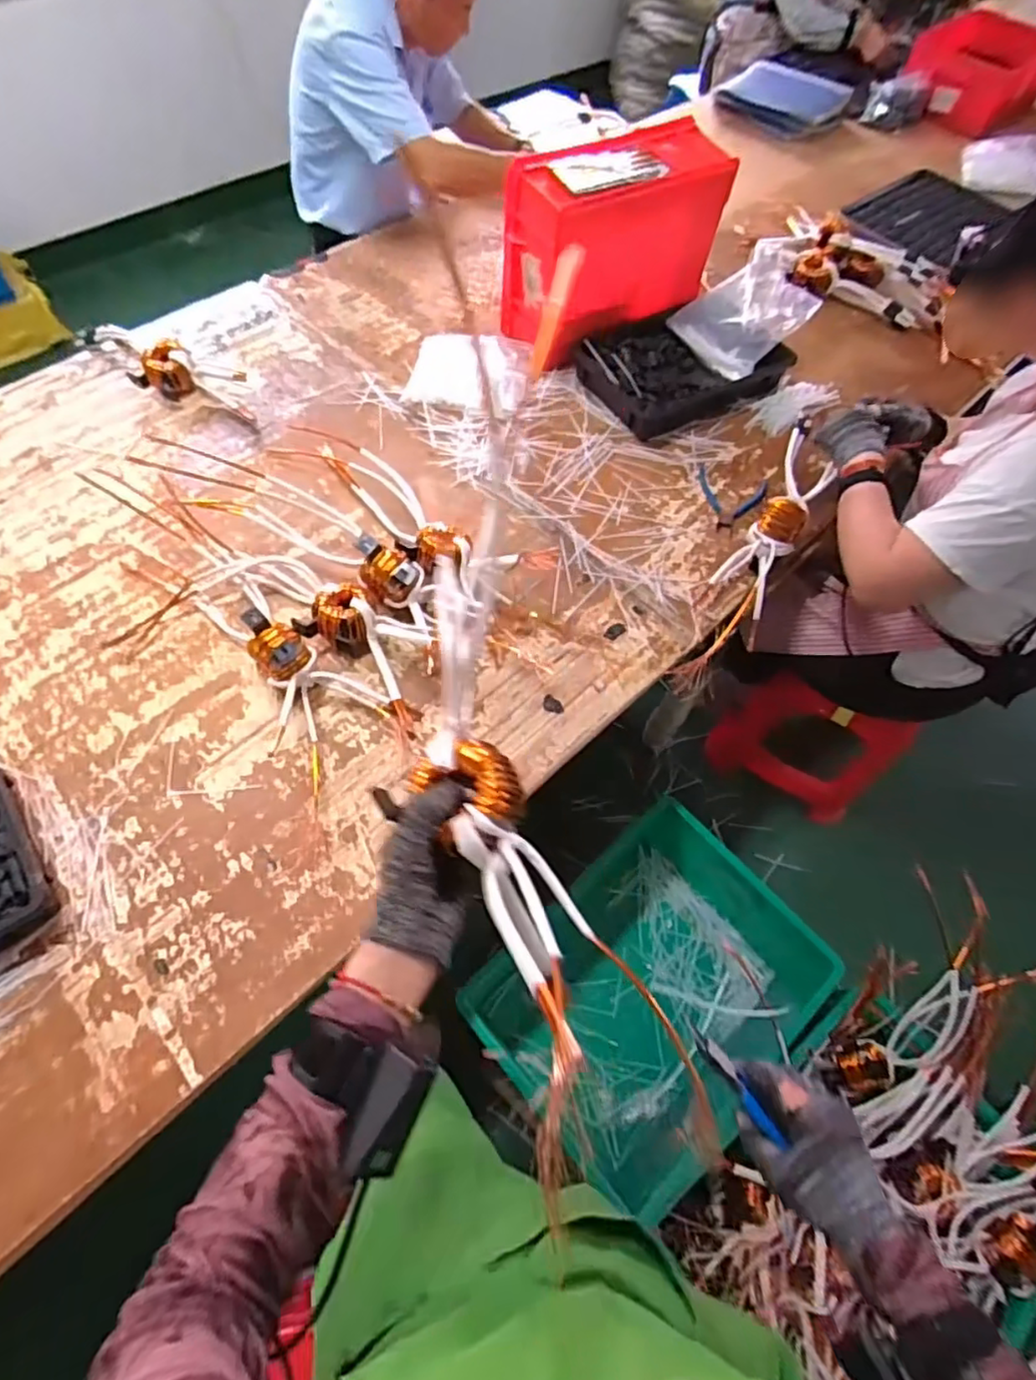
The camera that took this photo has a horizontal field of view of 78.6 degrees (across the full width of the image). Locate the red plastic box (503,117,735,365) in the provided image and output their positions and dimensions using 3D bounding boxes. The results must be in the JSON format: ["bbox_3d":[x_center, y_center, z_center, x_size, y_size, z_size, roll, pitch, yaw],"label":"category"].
[{"bbox_3d":[0.170,-0.818,1.176,0.381,0.278,0.184,-25,66,-15],"label":"red plastic box"}]

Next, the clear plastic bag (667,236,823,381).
[{"bbox_3d":[0.448,-0.735,1.221,0.218,0.143,0.192,-28,67,-17],"label":"clear plastic bag"}]

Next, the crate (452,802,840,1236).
[{"bbox_3d":[0.243,0.547,1.162,0.540,0.235,0.442,-36,69,-20],"label":"crate"}]

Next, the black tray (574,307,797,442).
[{"bbox_3d":[0.316,-0.633,1.225,0.364,0.053,0.260,-24,65,-13],"label":"black tray"}]

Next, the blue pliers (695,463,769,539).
[{"bbox_3d":[0.361,-0.327,1.095,0.122,0.012,0.132,17,63,8],"label":"blue pliers"}]

